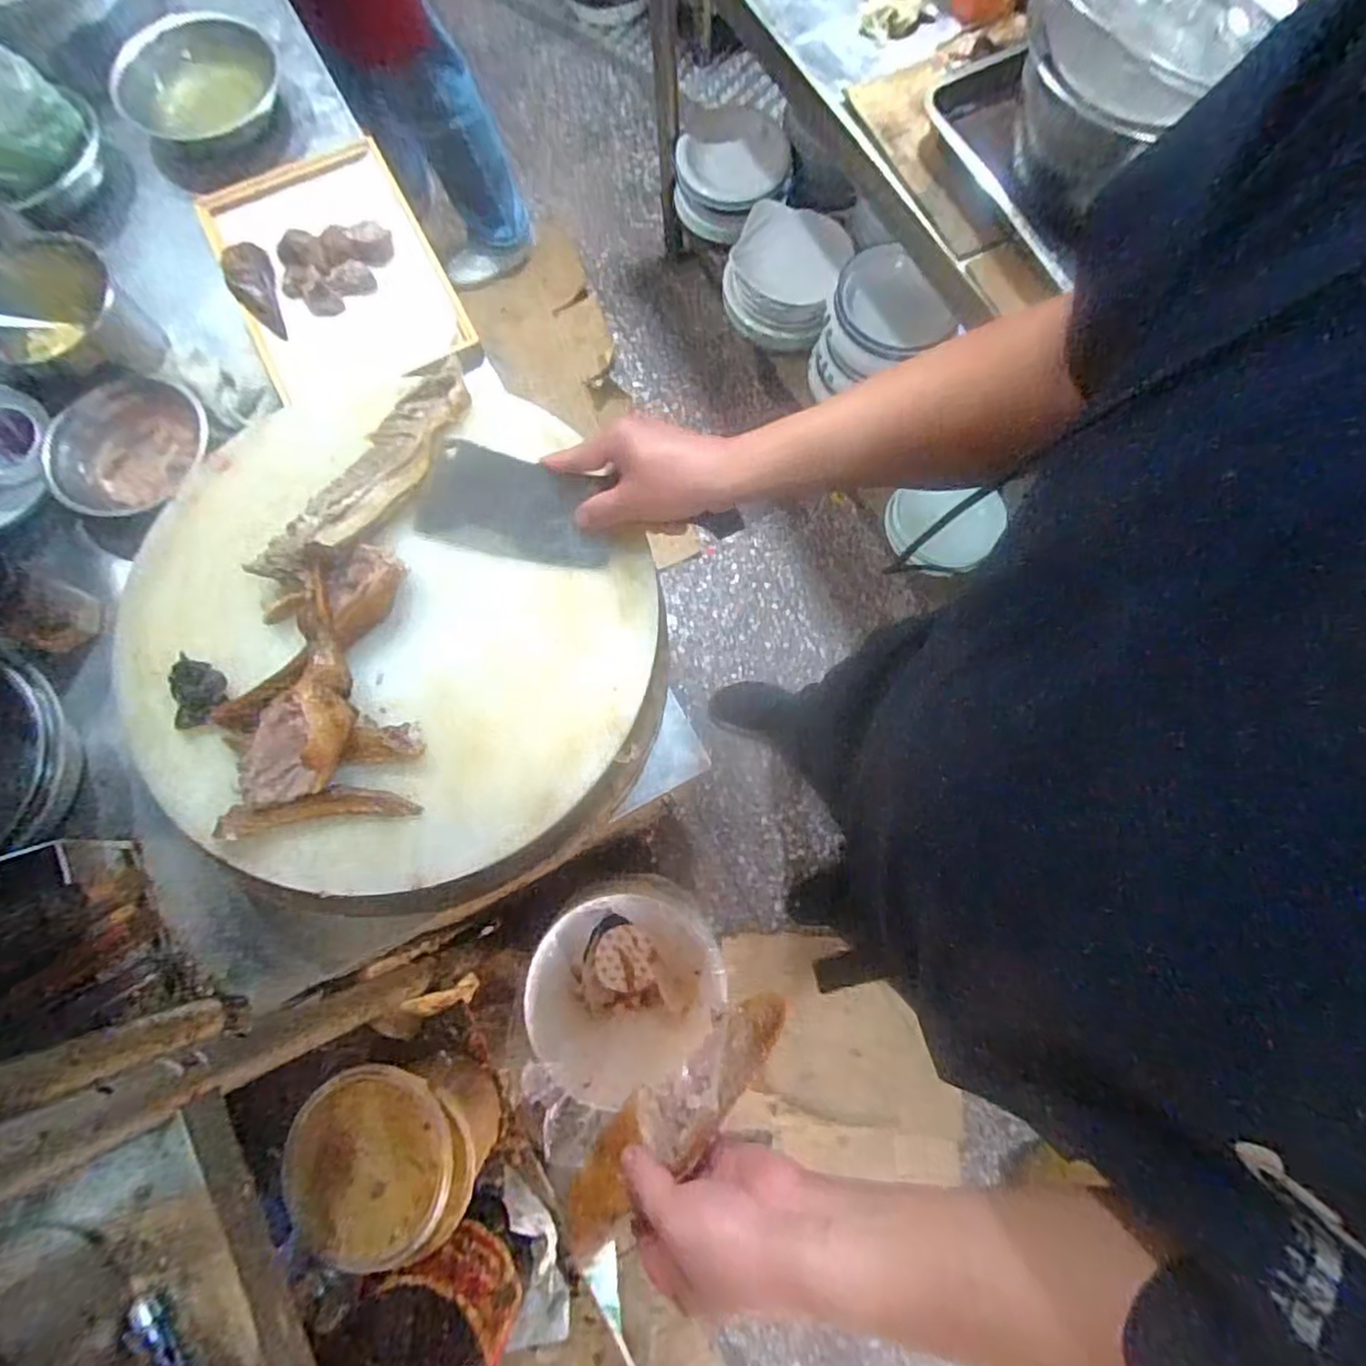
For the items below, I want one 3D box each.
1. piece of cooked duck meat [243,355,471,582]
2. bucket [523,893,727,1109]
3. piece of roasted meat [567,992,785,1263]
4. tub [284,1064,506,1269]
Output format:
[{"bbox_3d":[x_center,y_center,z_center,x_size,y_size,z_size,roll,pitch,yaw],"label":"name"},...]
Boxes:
[{"bbox_3d":[-0.273,-0.186,0.604,0.064,0.031,0.245,31,79,8],"label":"piece of cooked duck meat"},{"bbox_3d":[-0.092,0.480,1.110,0.260,0.287,0.283,39,80,9],"label":"bucket"},{"bbox_3d":[-0.007,0.305,0.479,0.210,0.055,0.047,-43,80,-10],"label":"piece of roasted meat"},{"bbox_3d":[-0.303,0.495,0.735,0.182,0.156,0.172,0,77,1],"label":"tub"}]

